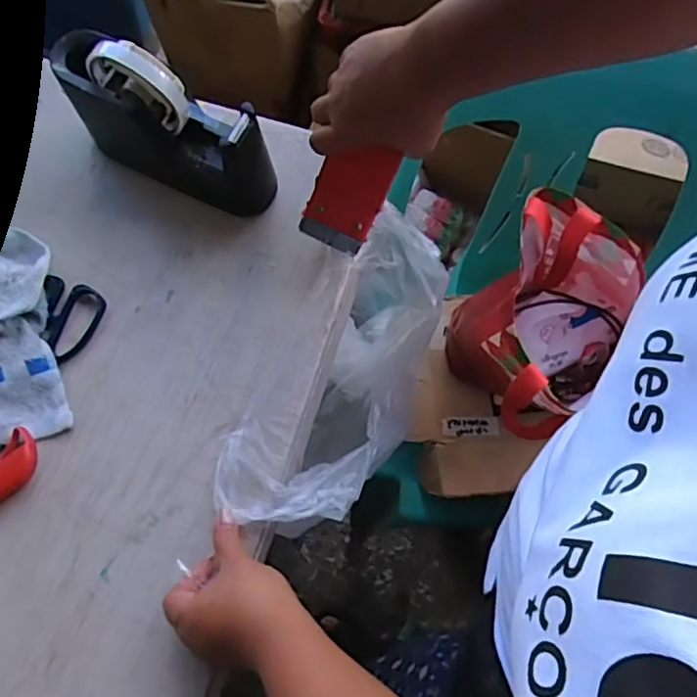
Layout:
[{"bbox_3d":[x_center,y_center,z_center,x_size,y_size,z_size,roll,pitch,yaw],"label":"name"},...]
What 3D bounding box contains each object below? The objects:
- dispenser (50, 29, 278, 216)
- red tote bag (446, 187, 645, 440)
[{"bbox_3d":[-0.149,-0.192,0.504,0.185,0.134,0.065,24,75,8],"label":"dispenser"},{"bbox_3d":[0.219,-0.027,0.670,0.186,0.218,0.200,-34,78,-9],"label":"red tote bag"}]

